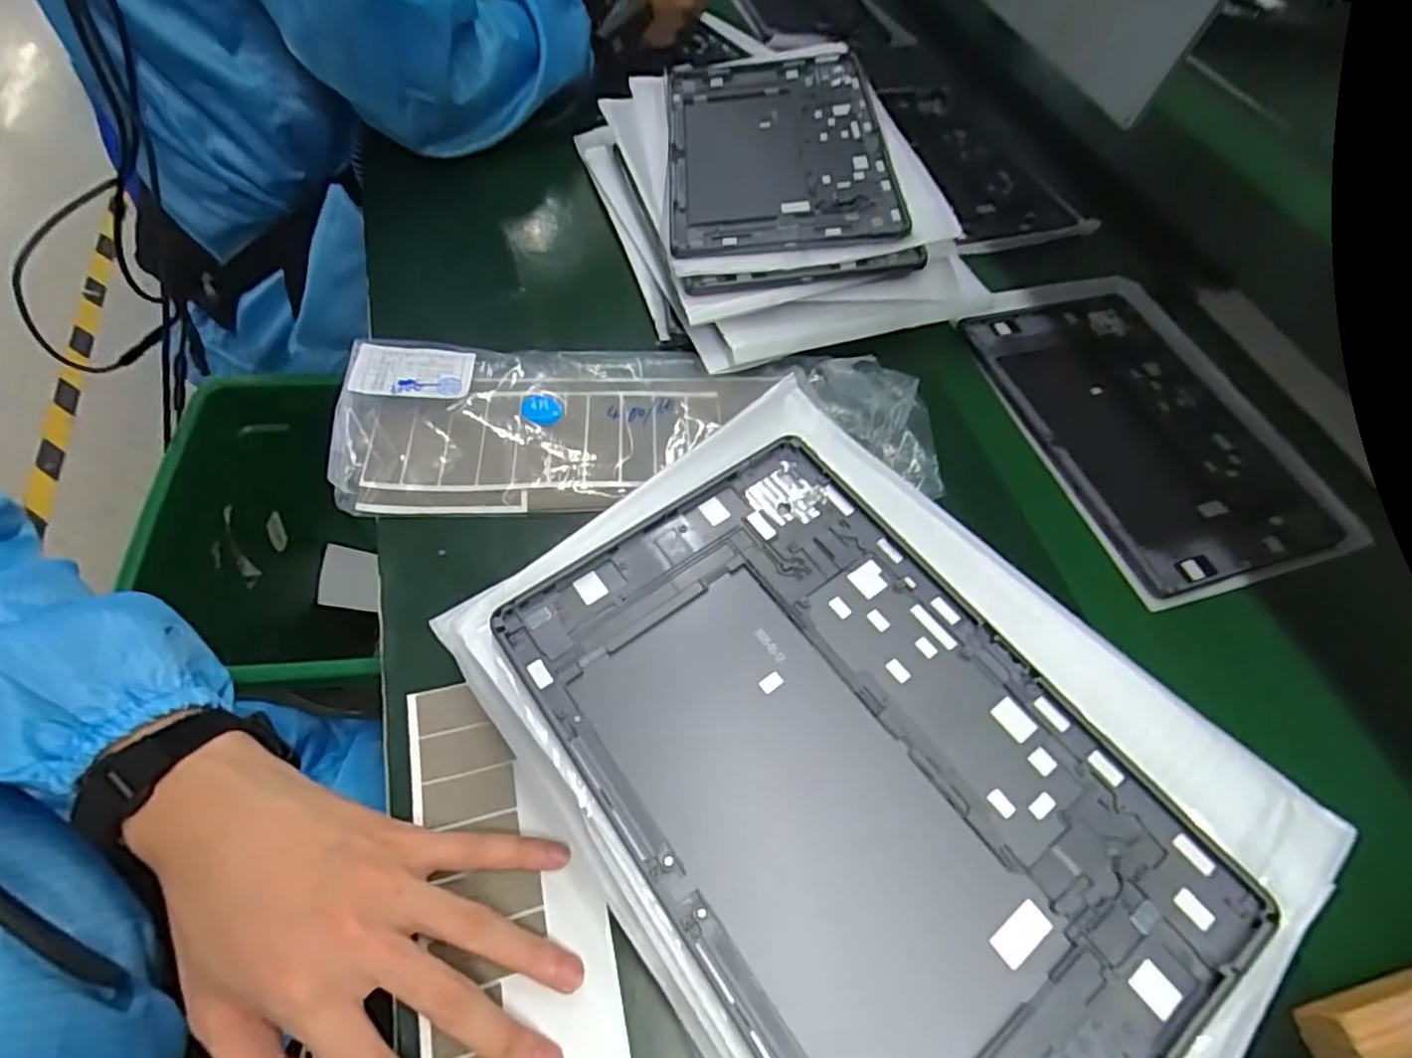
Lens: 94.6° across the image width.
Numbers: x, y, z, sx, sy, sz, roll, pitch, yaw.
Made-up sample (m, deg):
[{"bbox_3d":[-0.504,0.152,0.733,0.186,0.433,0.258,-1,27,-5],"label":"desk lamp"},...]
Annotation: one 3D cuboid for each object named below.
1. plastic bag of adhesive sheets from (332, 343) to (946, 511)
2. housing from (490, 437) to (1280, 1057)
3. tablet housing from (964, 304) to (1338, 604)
[{"bbox_3d":[-0.038,-0.073,0.419,0.363,0.030,0.121,-3,64,-8],"label":"plastic bag of adhesive sheets"},{"bbox_3d":[0.055,0.084,0.247,0.169,0.010,0.253,-33,65,-17],"label":"housing"},{"bbox_3d":[0.321,-0.076,0.483,0.165,0.015,0.251,-15,62,-14],"label":"tablet housing"}]

